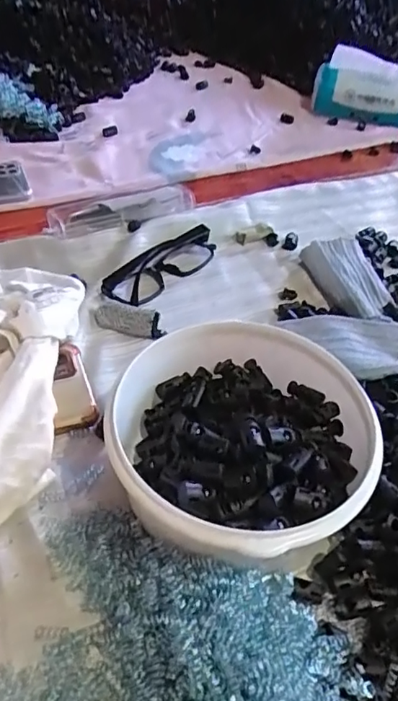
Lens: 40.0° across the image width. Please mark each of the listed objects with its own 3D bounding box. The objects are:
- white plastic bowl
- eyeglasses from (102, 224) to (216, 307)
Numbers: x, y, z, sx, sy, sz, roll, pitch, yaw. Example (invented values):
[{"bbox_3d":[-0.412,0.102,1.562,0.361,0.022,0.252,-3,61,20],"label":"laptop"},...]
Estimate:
[{"bbox_3d":[0.030,0.062,0.358,0.166,0.090,0.155,3,45,-3],"label":"white plastic bowl"},{"bbox_3d":[-0.033,-0.082,0.525,0.035,0.023,0.127,33,51,24],"label":"eyeglasses"}]

